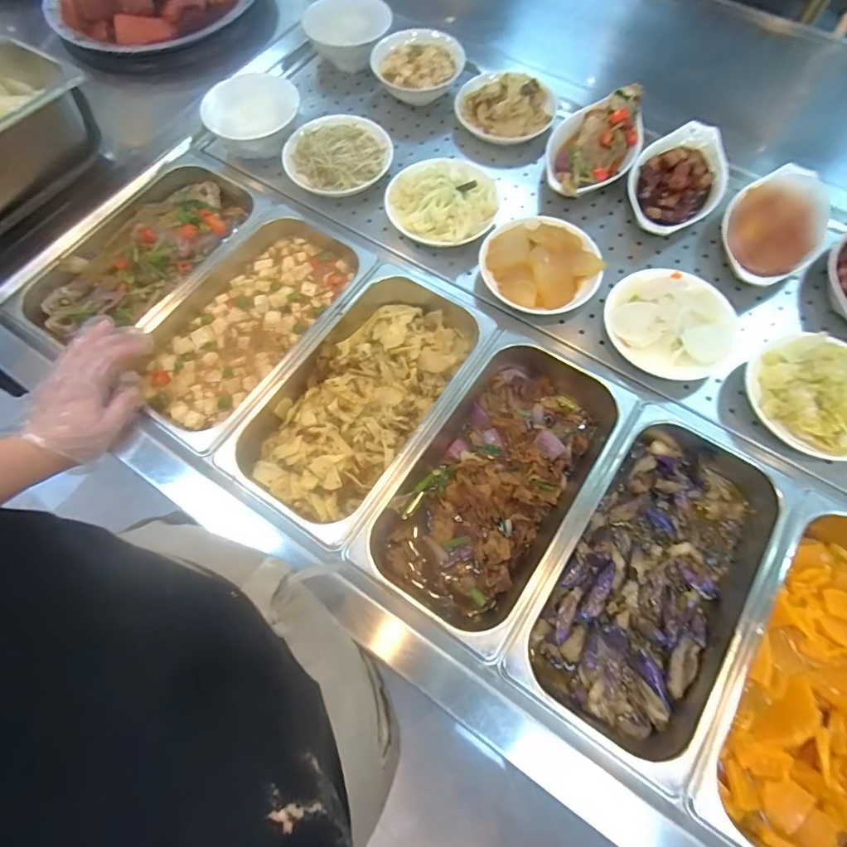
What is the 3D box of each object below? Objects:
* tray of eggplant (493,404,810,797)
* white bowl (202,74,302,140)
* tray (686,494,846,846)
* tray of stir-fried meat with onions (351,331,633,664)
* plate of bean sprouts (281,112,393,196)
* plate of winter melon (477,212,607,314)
[{"bbox_3d":[0.228,0.148,0.480,0.174,0.064,0.329,33,72,12],"label":"tray of eggplant"},{"bbox_3d":[-0.238,-0.442,0.677,0.125,0.033,0.135,0,68,1],"label":"white bowl"},{"bbox_3d":[0.371,0.238,0.445,0.172,0.075,0.327,31,72,11],"label":"tray"},{"bbox_3d":[0.082,0.058,0.522,0.174,0.079,0.329,32,72,11],"label":"tray of stir-fried meat with onions"},{"bbox_3d":[-0.119,-0.379,0.654,0.144,0.039,0.152,0,68,1],"label":"plate of bean sprouts"},{"bbox_3d":[0.144,-0.196,0.578,0.134,0.043,0.132,0,68,1],"label":"plate of winter melon"}]

